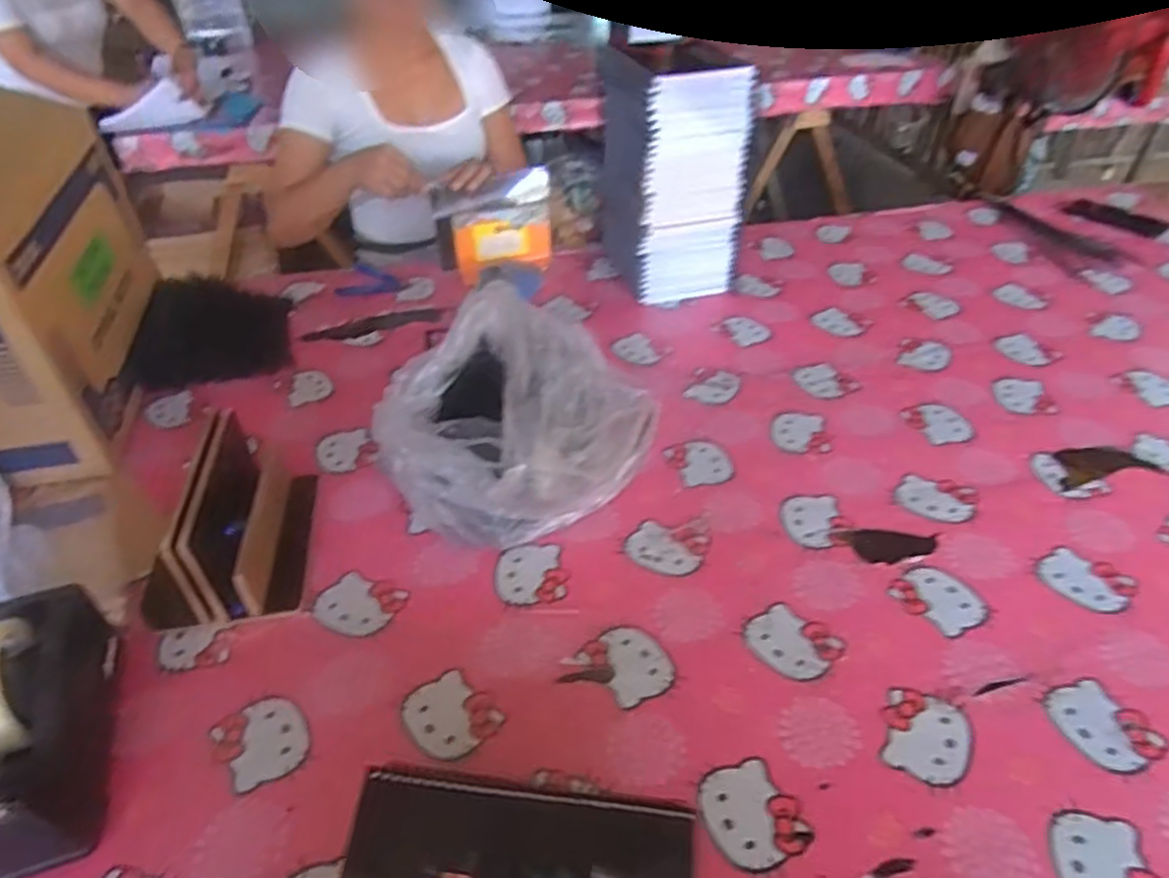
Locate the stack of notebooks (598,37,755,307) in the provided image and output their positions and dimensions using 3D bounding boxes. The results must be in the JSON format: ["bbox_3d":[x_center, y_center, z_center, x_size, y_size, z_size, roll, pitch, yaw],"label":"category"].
[{"bbox_3d":[0.136,-0.408,1.134,0.178,0.328,0.205,-10,40,-12],"label":"stack of notebooks"}]

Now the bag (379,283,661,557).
[{"bbox_3d":[-0.081,-0.021,0.776,0.258,0.200,0.230,28,48,29],"label":"bag"}]

